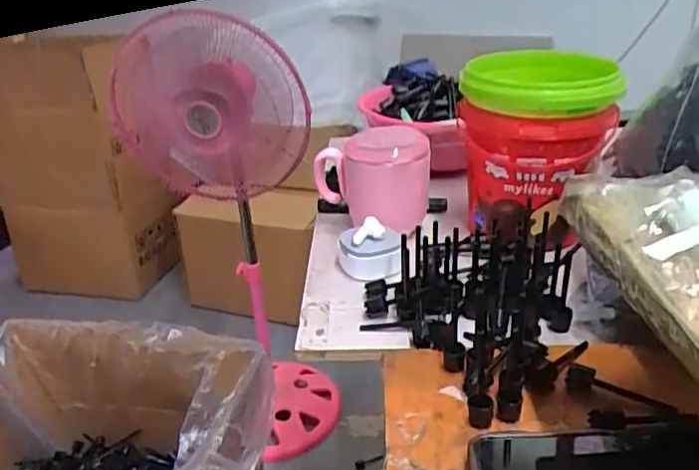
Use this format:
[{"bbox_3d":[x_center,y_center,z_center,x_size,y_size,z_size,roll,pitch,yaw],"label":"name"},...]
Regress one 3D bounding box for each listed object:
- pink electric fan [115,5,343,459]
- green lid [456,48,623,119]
[{"bbox_3d":[-0.200,0.029,1.221,0.322,0.849,0.296,22,36,40],"label":"pink electric fan"},{"bbox_3d":[0.159,-0.133,0.526,0.125,0.033,0.120,0,27,0],"label":"green lid"}]

